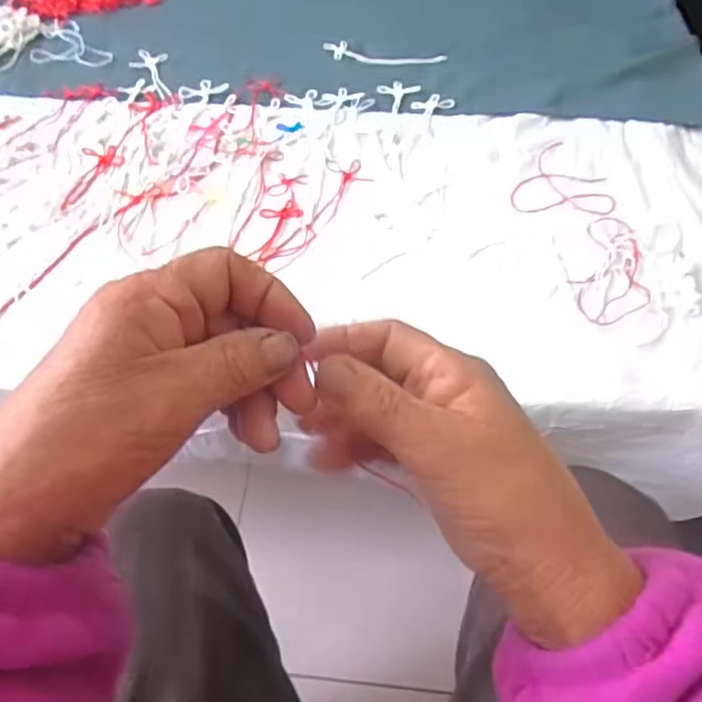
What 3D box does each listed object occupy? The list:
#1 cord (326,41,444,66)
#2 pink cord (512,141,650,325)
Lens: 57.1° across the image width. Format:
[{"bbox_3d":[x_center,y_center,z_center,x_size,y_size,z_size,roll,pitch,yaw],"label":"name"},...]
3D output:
[{"bbox_3d":[0.044,-0.400,0.876,0.166,0.005,0.040,10,54,6],"label":"cord"},{"bbox_3d":[0.238,-0.135,0.681,0.111,0.005,0.266,-3,54,-3],"label":"pink cord"}]

